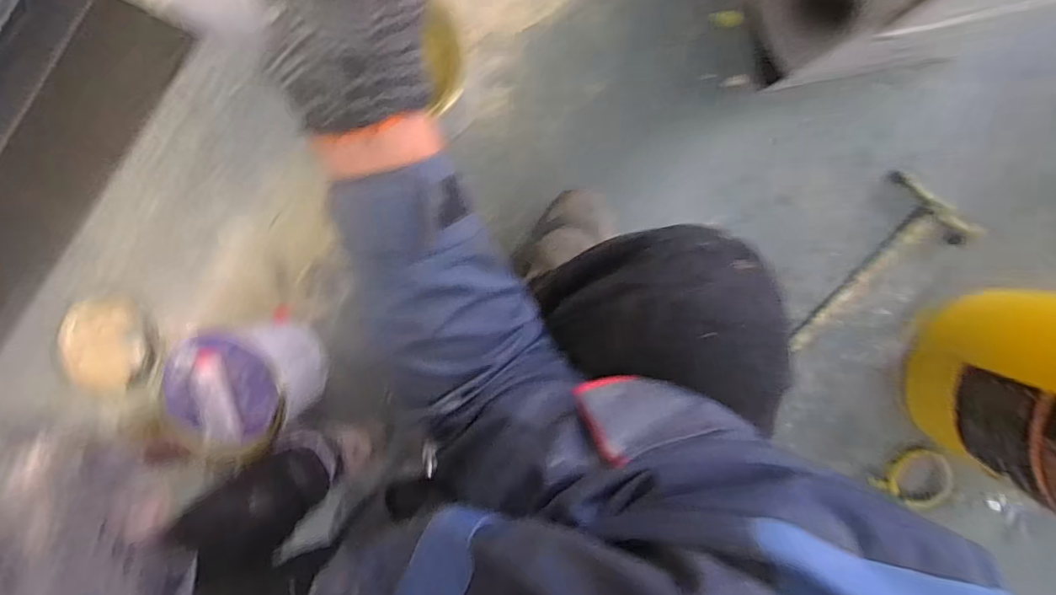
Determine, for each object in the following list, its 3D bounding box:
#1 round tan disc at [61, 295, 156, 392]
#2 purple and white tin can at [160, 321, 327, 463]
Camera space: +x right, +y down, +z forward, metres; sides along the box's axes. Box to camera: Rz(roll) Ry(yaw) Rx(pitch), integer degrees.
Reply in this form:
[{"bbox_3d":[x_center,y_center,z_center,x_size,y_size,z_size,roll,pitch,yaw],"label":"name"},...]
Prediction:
[{"bbox_3d":[-0.627,0.066,0.748,0.128,0.017,0.137,0,98,0],"label":"round tan disc"},{"bbox_3d":[-0.376,0.116,0.682,0.156,0.141,0.164,0,98,0],"label":"purple and white tin can"}]

